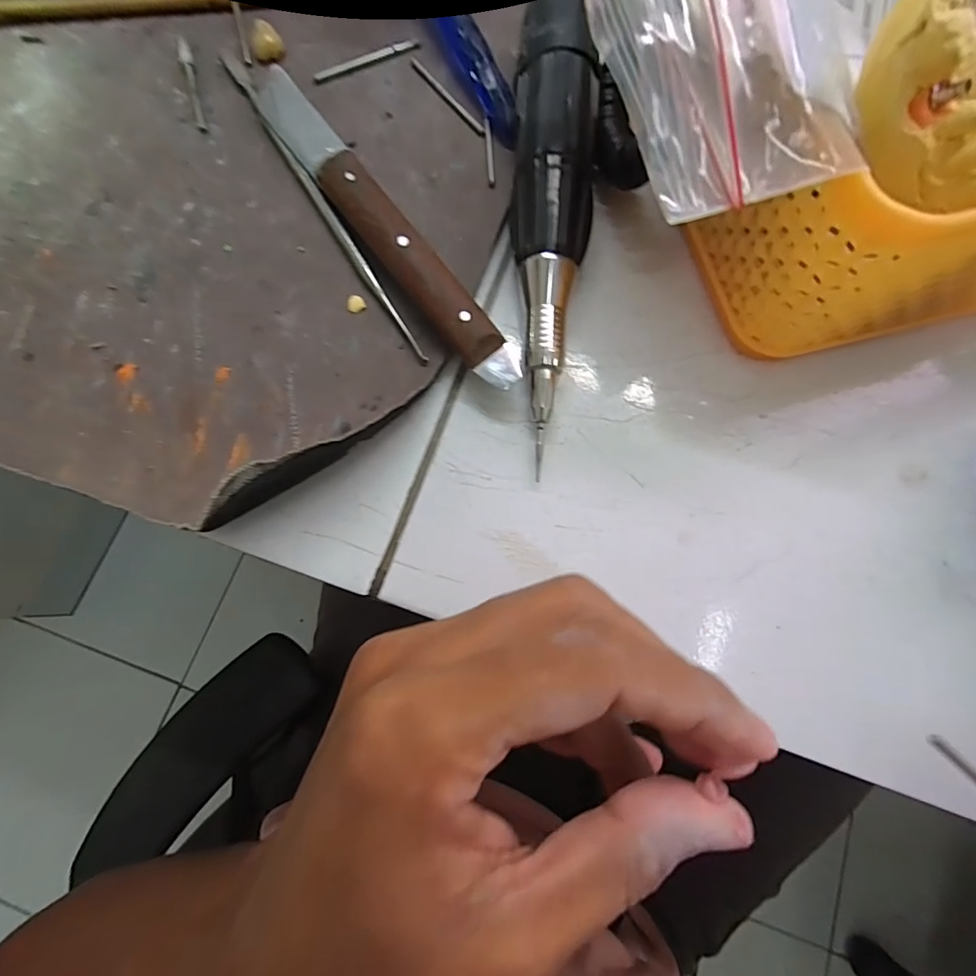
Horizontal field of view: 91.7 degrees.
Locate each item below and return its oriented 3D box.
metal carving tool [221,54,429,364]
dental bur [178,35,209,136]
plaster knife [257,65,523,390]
[{"bbox_3d":[-0.060,-0.104,0.169,0.005,0.006,0.148,-32,79,-7],"label":"metal carving tool"},{"bbox_3d":[-0.113,-0.155,0.181,0.005,0.004,0.045,-16,80,-2],"label":"dental bur"},{"bbox_3d":[-0.038,-0.091,0.162,0.016,0.016,0.148,-36,80,-8],"label":"plaster knife"}]

